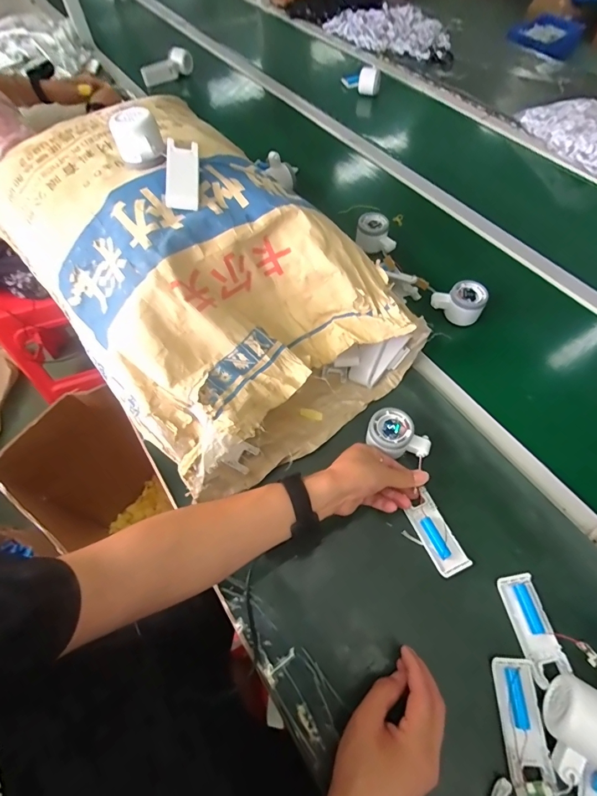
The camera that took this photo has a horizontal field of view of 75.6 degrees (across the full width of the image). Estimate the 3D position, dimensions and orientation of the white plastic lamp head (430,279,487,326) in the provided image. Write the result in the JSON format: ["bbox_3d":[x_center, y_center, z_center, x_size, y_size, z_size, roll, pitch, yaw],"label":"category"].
[{"bbox_3d":[0.271,-0.165,0.652,0.080,0.054,0.047,25,62,15],"label":"white plastic lamp head"}]

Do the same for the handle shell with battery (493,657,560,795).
[{"bbox_3d":[0.224,0.318,0.380,0.043,0.012,0.099,4,59,3],"label":"handle shell with battery"}]

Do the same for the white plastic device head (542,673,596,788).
[{"bbox_3d":[0.265,0.312,0.358,0.051,0.049,0.080,34,65,19],"label":"white plastic device head"}]

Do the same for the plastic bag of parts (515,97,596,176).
[{"bbox_3d":[0.666,-0.627,0.899,0.141,0.062,0.279,-13,60,-6],"label":"plastic bag of parts"}]

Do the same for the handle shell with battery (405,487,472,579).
[{"bbox_3d":[0.171,0.166,0.478,0.042,0.023,0.100,-16,57,-9],"label":"handle shell with battery"}]

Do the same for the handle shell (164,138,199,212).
[{"bbox_3d":[-0.146,-0.281,0.480,0.038,0.020,0.093,-1,81,0],"label":"handle shell"}]

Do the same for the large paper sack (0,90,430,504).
[{"bbox_3d":[-0.161,-0.188,0.576,0.379,0.217,0.615,-39,66,-20],"label":"large paper sack"}]

